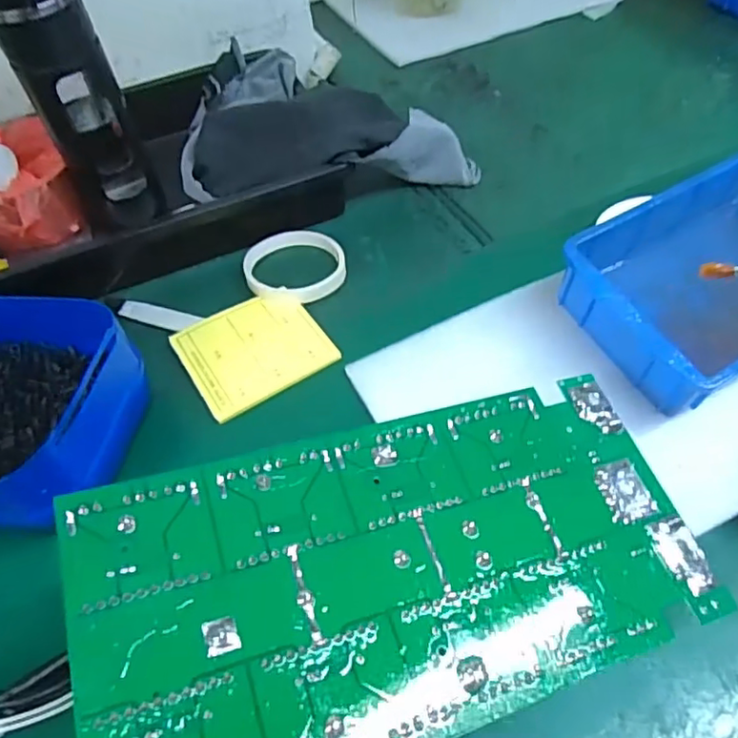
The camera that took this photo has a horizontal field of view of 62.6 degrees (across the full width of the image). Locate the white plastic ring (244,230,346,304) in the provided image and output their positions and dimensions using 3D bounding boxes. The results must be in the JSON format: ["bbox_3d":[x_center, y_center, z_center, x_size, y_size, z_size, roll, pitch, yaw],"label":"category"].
[{"bbox_3d":[-0.063,-0.090,0.524,0.084,0.021,0.078,-3,52,4],"label":"white plastic ring"}]

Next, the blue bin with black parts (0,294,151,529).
[{"bbox_3d":[-0.262,0.020,0.420,0.194,0.075,0.151,3,52,8],"label":"blue bin with black parts"}]

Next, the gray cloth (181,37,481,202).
[{"bbox_3d":[-0.040,-0.251,0.603,0.268,0.094,0.198,-3,52,4],"label":"gray cloth"}]

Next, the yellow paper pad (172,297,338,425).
[{"bbox_3d":[-0.091,-0.017,0.479,0.104,0.007,0.097,-29,55,-17],"label":"yellow paper pad"}]

